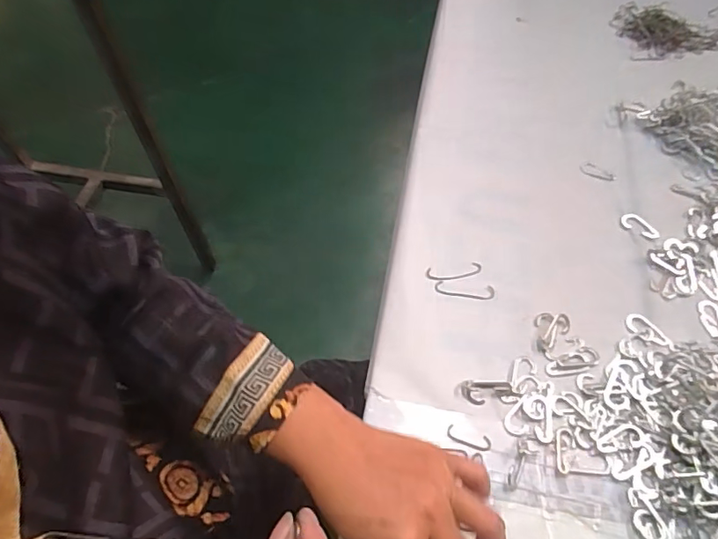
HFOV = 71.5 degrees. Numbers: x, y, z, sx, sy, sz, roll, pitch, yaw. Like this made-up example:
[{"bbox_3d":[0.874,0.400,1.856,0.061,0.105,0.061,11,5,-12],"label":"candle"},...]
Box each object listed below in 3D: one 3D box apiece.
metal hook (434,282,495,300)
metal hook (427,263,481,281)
[{"bbox_3d":[0.096,0.019,0.455,0.054,0.004,0.015,5,57,4],"label":"metal hook"},{"bbox_3d":[0.089,0.002,0.466,0.052,0.004,0.015,-7,57,-4],"label":"metal hook"}]

